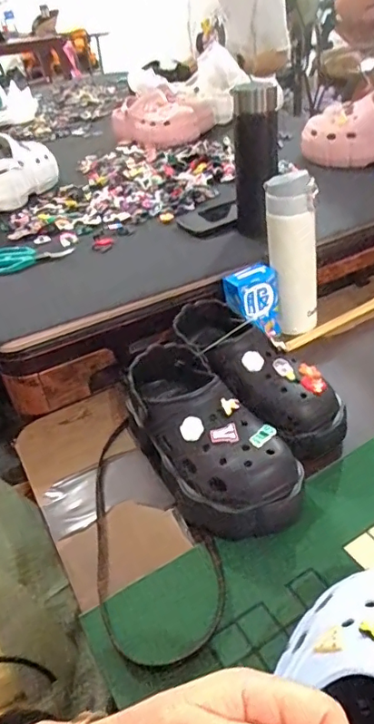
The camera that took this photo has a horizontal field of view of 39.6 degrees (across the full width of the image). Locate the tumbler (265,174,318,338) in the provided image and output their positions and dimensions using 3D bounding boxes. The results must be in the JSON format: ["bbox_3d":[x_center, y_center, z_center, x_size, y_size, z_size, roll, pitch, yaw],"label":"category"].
[{"bbox_3d":[0.146,-0.149,0.720,0.061,0.213,0.051,-14,36,-9],"label":"tumbler"}]

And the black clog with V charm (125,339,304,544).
[{"bbox_3d":[0.013,0.078,0.553,0.107,0.095,0.244,-23,38,-21],"label":"black clog with V charm"}]

